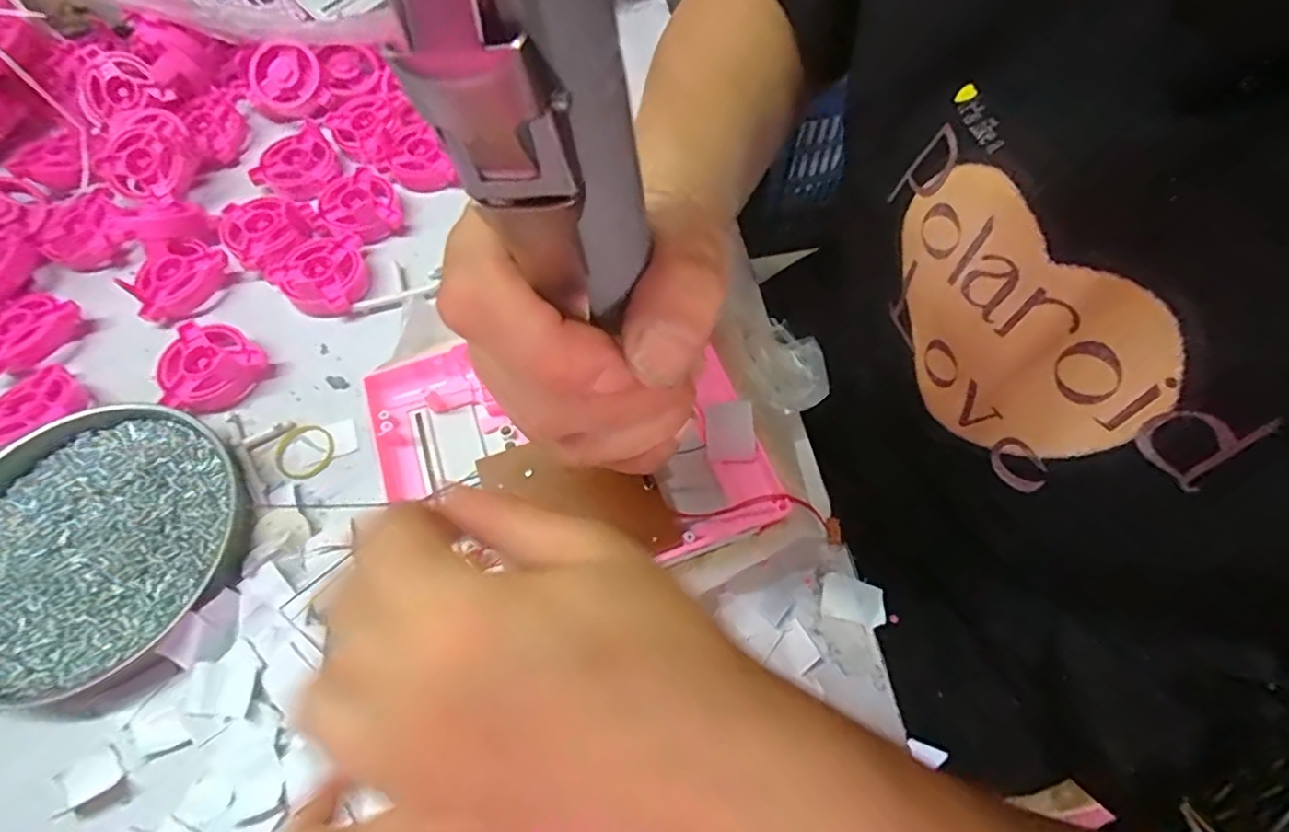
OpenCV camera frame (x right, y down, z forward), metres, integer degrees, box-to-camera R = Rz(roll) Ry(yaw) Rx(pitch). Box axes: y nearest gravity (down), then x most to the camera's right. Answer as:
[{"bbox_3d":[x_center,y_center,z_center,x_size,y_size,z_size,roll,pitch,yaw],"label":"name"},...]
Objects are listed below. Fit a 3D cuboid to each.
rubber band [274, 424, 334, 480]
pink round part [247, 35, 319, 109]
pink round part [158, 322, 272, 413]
[{"bbox_3d":[-0.177,0.019,0.327,0.030,0.004,0.031,0,62,0],"label":"rubber band"},{"bbox_3d":[-0.251,-0.234,0.435,0.051,0.019,0.042,-13,100,1],"label":"pink round part"},{"bbox_3d":[-0.240,-0.026,0.343,0.050,0.015,0.050,0,62,0],"label":"pink round part"}]

